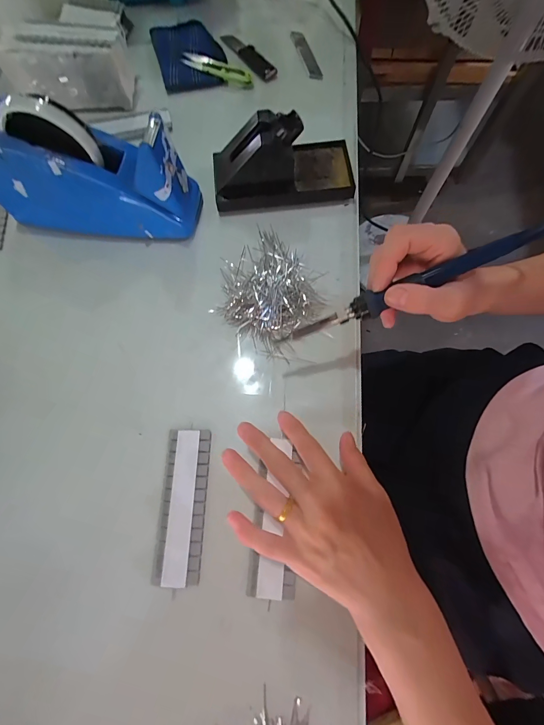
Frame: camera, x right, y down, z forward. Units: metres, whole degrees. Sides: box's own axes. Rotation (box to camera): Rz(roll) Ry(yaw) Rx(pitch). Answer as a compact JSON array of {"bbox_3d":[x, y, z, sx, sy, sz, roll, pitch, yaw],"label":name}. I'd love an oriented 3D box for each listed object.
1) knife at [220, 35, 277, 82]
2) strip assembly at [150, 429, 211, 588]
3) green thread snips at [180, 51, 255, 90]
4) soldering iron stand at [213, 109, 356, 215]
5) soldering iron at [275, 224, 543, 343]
[{"bbox_3d":[-0.033,-0.433,0.451,0.024,0.011,0.115,-30,74,-8],"label":"knife"},{"bbox_3d":[-0.079,0.123,0.284,0.039,0.007,0.124,1,72,1],"label":"strip assembly"},{"bbox_3d":[-0.075,-0.396,0.437,0.101,0.016,0.021,24,74,8],"label":"green thread snips"},{"bbox_3d":[0.013,-0.224,0.353,0.158,0.068,0.074,-10,73,-2],"label":"soldering iron stand"},{"bbox_3d":[0.103,-0.056,0.253,0.205,0.013,0.018,-22,73,9],"label":"soldering iron"}]

